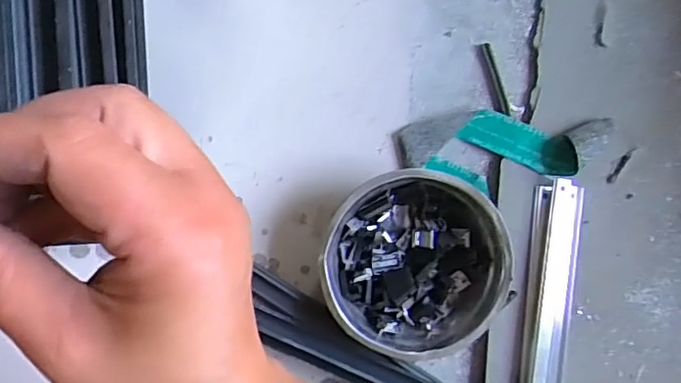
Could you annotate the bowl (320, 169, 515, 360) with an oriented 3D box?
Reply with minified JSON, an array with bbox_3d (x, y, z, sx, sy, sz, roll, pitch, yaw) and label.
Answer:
[{"bbox_3d":[0.073,0.071,0.564,0.176,0.066,0.179,0,92,-6],"label":"bowl"}]

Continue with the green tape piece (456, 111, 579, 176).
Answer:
[{"bbox_3d":[0.188,-0.054,0.585,0.120,0.032,0.039,20,90,-6],"label":"green tape piece"}]

